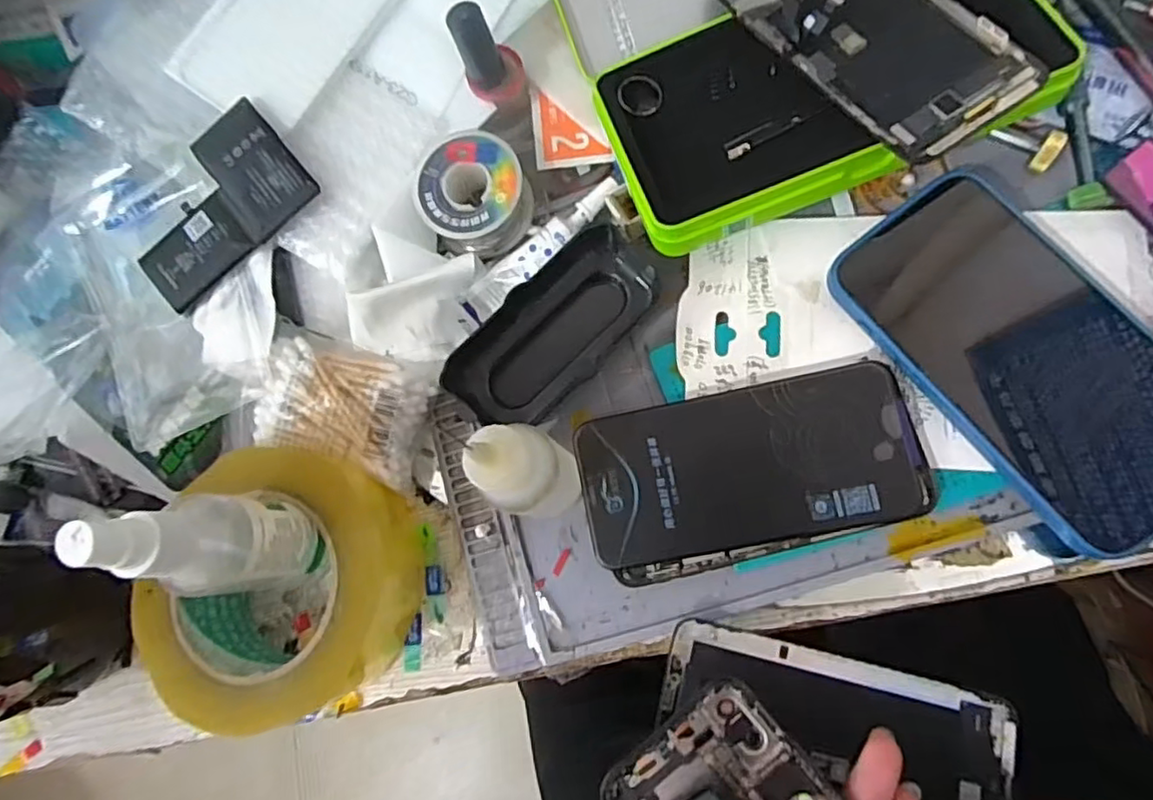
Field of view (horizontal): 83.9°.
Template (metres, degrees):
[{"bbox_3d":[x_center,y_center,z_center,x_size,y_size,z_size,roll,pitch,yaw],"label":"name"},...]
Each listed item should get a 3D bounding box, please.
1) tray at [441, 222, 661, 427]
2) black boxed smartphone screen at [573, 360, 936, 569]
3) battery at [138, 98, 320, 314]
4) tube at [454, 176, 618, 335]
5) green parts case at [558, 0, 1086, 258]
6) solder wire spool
[{"bbox_3d":[-0.011,-0.033,0.313,0.108,0.022,0.051,-44,81,-8],"label":"tray"},{"bbox_3d":[0.074,0.030,0.282,0.142,0.004,0.067,-13,82,9],"label":"black boxed smartphone screen"},{"bbox_3d":[-0.181,-0.097,0.319,0.096,0.006,0.058,-36,92,9],"label":"battery"},{"bbox_3d":[-0.021,-0.075,0.322,0.101,0.015,0.021,-41,81,5],"label":"tube"},{"bbox_3d":[0.093,-0.190,0.298,0.188,0.053,0.204,-19,79,-3],"label":"green parts case"},{"bbox_3d":[-0.053,-0.104,0.327,0.054,0.038,0.053,0,78,0],"label":"solder wire spool"}]

